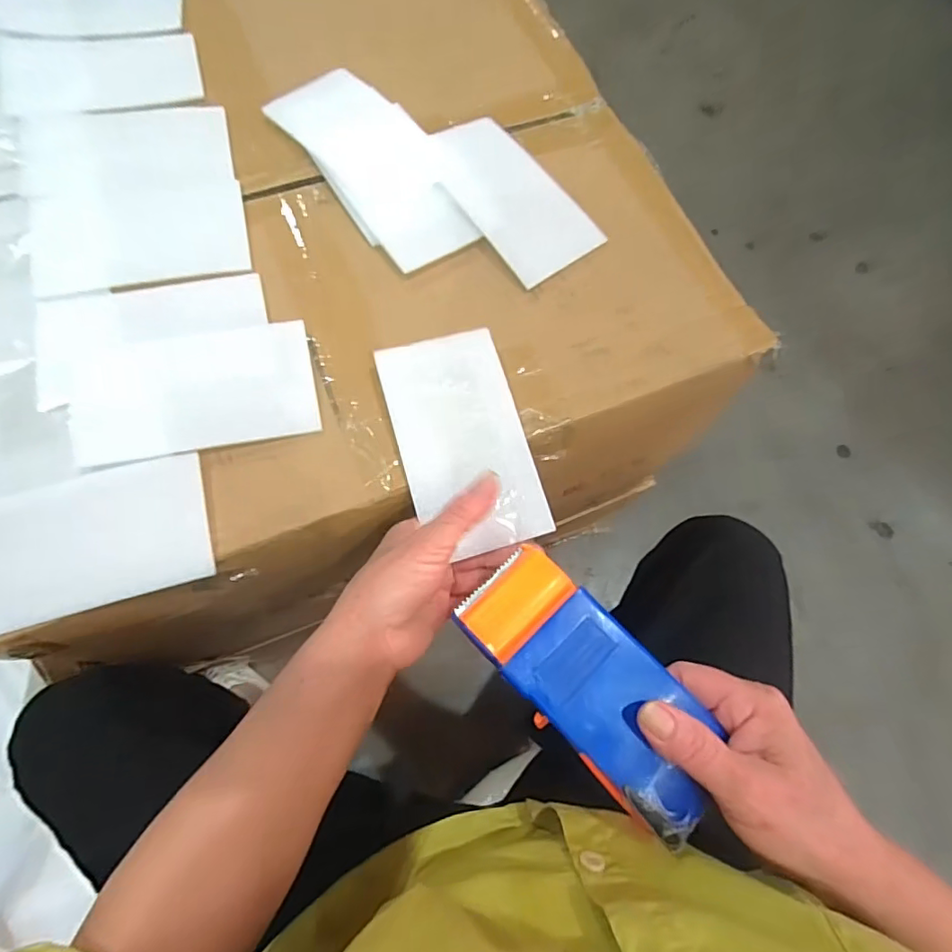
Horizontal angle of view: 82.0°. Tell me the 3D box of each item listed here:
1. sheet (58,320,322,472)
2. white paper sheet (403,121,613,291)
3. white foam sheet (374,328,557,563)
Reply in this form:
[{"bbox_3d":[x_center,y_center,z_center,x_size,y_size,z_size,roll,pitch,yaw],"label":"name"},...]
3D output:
[{"bbox_3d":[-0.182,-0.056,0.355,0.147,0.007,0.084,-11,74,-10],"label":"sheet"},{"bbox_3d":[0.021,-0.213,0.412,0.075,0.009,0.148,-38,81,-14],"label":"white paper sheet"},{"bbox_3d":[-0.008,-0.023,0.347,0.079,0.005,0.141,-15,78,-8],"label":"white foam sheet"}]

